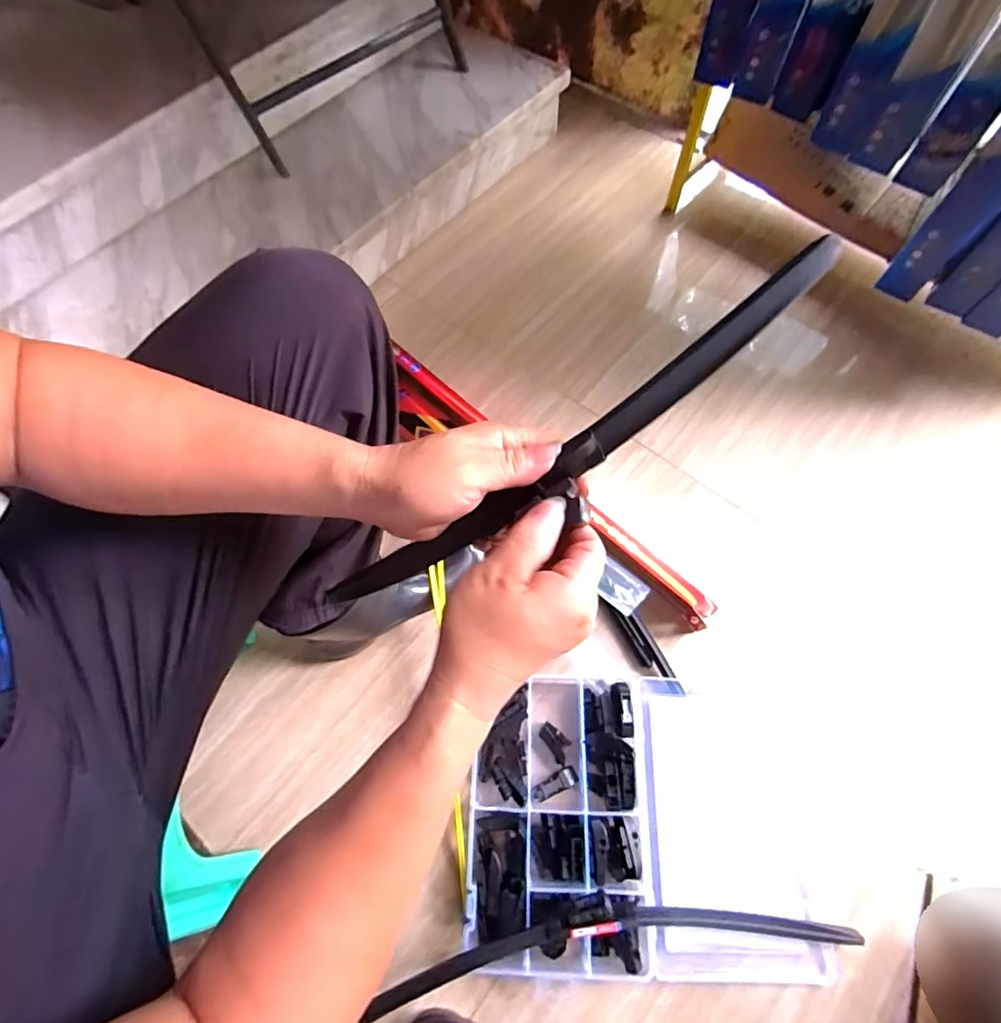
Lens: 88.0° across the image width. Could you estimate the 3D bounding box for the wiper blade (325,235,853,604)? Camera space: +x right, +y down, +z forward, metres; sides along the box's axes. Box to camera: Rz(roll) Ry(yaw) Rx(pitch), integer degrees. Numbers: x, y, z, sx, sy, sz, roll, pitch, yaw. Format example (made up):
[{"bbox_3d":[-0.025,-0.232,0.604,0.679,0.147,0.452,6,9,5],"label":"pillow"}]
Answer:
[{"bbox_3d":[0.025,-0.022,0.323,0.377,0.016,0.039,-35,64,21],"label":"wiper blade"}]

